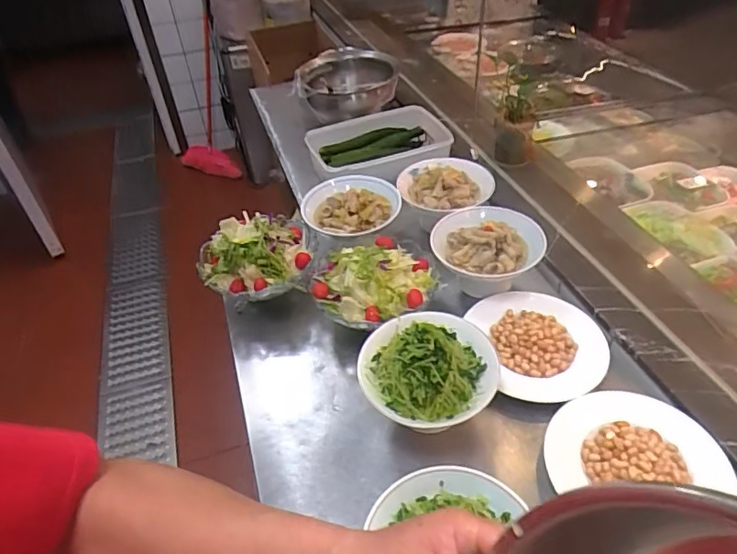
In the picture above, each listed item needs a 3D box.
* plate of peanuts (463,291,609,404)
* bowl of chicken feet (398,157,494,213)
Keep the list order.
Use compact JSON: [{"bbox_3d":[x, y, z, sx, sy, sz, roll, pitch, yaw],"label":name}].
[{"bbox_3d":[0.281,0.096,0.860,0.198,0.036,0.217,-4,42,4],"label":"plate of peanuts"},{"bbox_3d":[0.159,-0.196,1.116,0.182,0.038,0.173,19,47,24],"label":"bowl of chicken feet"}]

